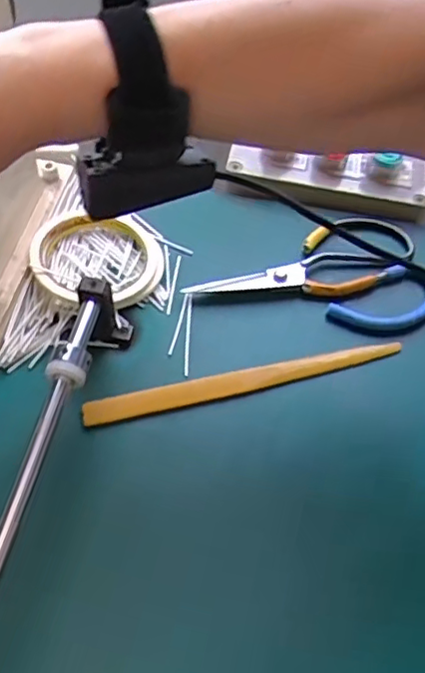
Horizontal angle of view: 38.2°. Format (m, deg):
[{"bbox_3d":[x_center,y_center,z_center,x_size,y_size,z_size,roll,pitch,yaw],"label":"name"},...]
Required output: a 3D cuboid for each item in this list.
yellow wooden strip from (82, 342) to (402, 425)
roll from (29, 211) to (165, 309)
[{"bbox_3d":[0.025,0.029,0.420,0.223,0.006,0.017,-10,58,-11],"label":"yellow wooden strip"},{"bbox_3d":[-0.085,-0.060,0.460,0.096,0.020,0.085,-4,57,-7],"label":"roll"}]

